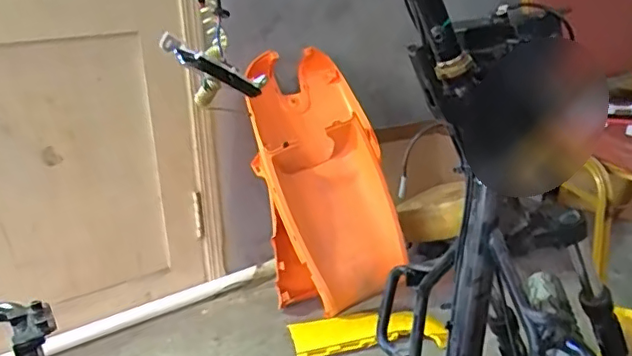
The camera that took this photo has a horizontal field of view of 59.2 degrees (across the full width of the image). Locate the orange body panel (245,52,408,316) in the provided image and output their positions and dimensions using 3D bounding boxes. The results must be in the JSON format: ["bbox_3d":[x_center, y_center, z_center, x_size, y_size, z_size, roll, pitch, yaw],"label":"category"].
[{"bbox_3d":[0.006,0.000,1.385,0.306,0.639,0.220,-15,3,-20],"label":"orange body panel"}]

